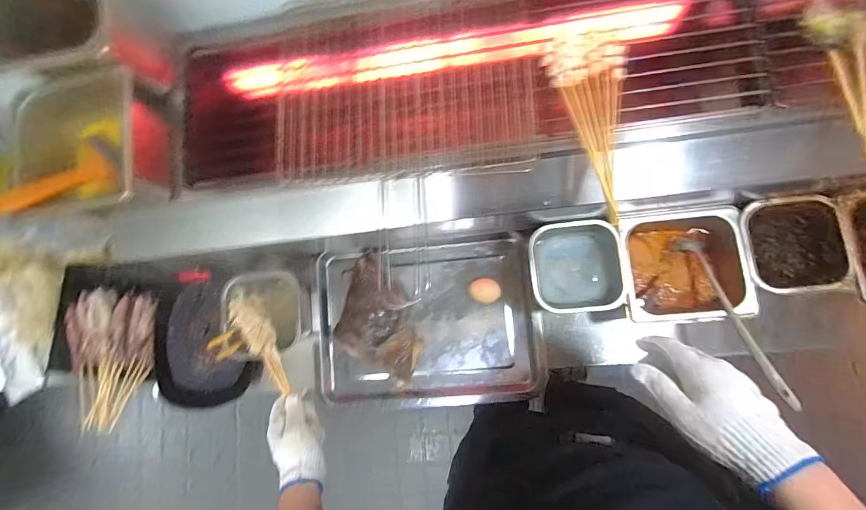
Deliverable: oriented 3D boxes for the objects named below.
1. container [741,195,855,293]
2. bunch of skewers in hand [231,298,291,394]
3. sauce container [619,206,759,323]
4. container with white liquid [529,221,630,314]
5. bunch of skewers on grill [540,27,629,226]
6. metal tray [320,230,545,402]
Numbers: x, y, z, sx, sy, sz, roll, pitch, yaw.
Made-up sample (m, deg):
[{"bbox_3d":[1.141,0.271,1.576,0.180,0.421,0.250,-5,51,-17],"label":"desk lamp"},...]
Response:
[{"bbox_3d":[0.515,-0.013,0.608,0.131,0.075,0.133,-7,82,5],"label":"container"},{"bbox_3d":[-0.262,0.138,0.634,0.044,0.028,0.159,-24,96,3],"label":"bunch of skewers in hand"},{"bbox_3d":[0.369,0.018,0.626,0.168,0.077,0.157,-7,82,5],"label":"sauce container"},{"bbox_3d":[0.218,0.020,0.650,0.130,0.080,0.134,-6,82,5],"label":"container with white liquid"},{"bbox_3d":[0.175,-0.160,0.489,0.097,0.024,0.223,6,83,7],"label":"bunch of skewers on grill"},{"bbox_3d":[-0.018,0.116,0.711,0.380,0.055,0.276,-6,82,5],"label":"metal tray"}]

